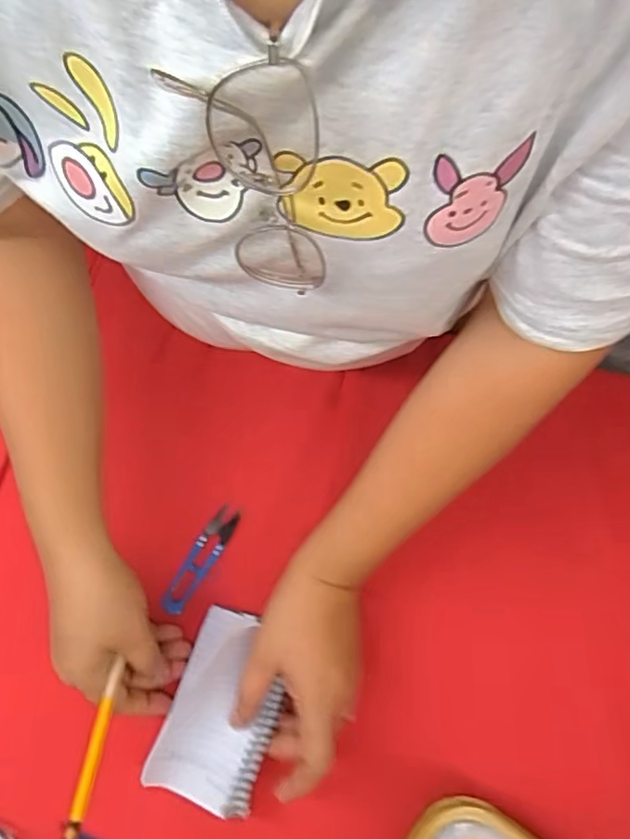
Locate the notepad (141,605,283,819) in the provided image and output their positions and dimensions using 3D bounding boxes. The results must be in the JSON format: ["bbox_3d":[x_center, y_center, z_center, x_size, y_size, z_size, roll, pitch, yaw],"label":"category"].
[{"bbox_3d":[-0.070,0.220,0.469,0.081,0.016,0.133,15,57,7],"label":"notepad"}]

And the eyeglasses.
[{"bbox_3d":[-0.024,-0.103,0.268,0.056,0.123,0.025,11,76,5],"label":"eyeglasses"}]

